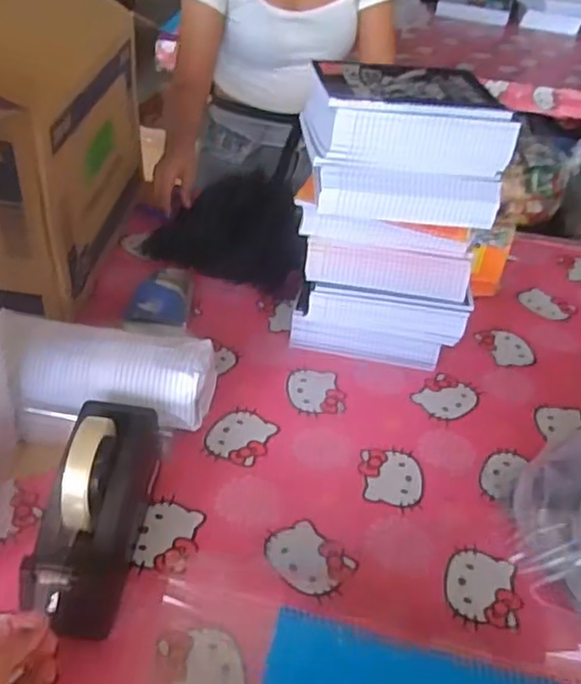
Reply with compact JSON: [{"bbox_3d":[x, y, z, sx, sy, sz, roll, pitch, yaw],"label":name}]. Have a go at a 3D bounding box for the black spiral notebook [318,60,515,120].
[{"bbox_3d":[0.135,-0.288,0.770,0.200,0.016,0.156,-1,40,-8],"label":"black spiral notebook"}]

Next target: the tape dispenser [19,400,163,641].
[{"bbox_3d":[-0.180,0.153,0.620,0.075,0.124,0.213,7,39,-1],"label":"tape dispenser"}]

